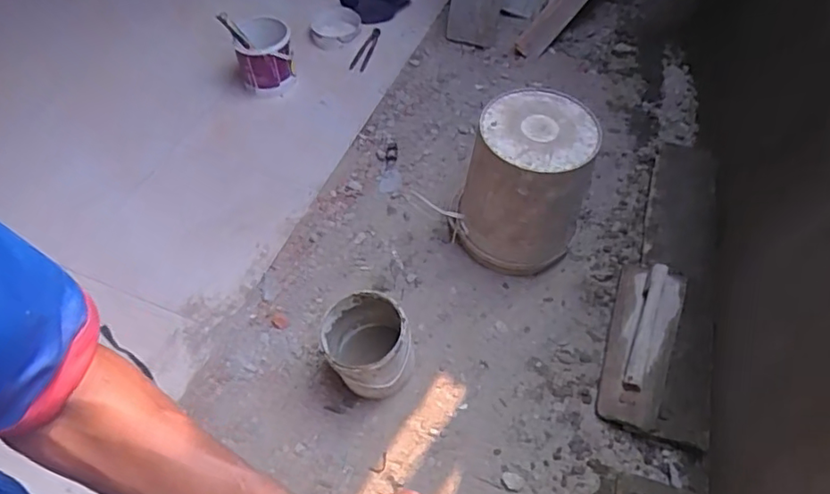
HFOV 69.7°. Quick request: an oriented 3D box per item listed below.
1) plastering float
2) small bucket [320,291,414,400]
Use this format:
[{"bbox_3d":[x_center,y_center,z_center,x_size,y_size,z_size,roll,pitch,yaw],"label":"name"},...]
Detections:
[{"bbox_3d":[0.527,0.207,1.365,0.148,0.099,0.408,16,58,14],"label":"plastering float"},{"bbox_3d":[-0.102,0.222,1.312,0.184,0.203,0.179,-2,55,2],"label":"small bucket"}]

